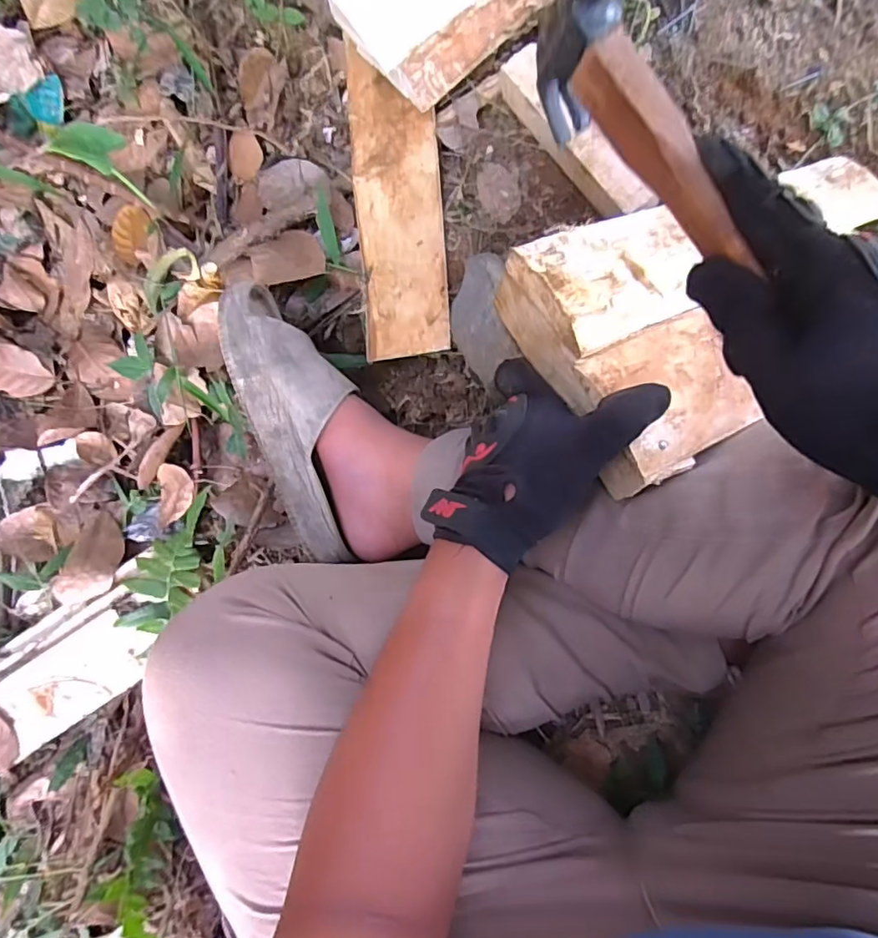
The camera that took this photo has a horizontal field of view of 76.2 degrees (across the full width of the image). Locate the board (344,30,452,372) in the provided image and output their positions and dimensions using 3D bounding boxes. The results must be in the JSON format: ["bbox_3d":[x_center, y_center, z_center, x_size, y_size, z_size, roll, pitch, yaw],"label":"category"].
[{"bbox_3d":[-0.042,-0.271,0.568,0.087,0.032,0.320,-5,82,2],"label":"board"}]

